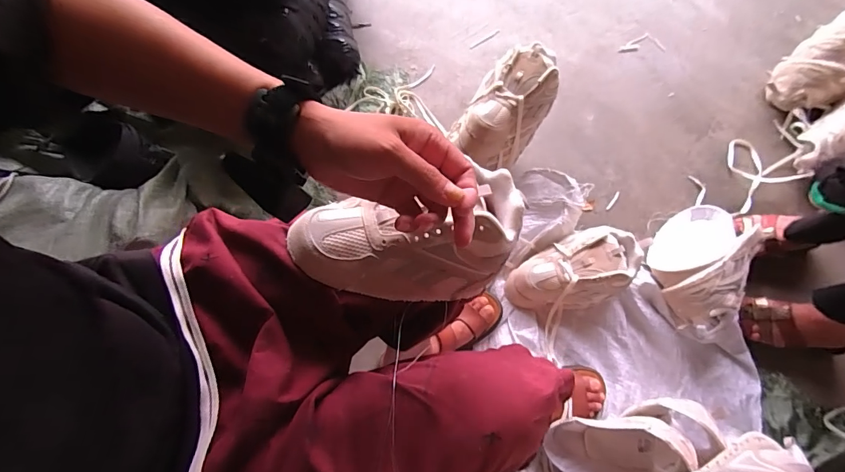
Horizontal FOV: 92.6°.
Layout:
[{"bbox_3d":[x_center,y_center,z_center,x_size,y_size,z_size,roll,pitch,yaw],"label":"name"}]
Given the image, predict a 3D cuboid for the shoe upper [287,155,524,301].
[{"bbox_3d":[-0.011,-0.004,0.401,0.229,0.069,0.123,-7,69,-7],"label":"shoe upper"}]

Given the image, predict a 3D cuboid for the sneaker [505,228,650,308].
[{"bbox_3d":[0.309,0.069,0.815,0.271,0.116,0.143,-19,67,-5],"label":"sneaker"}]

